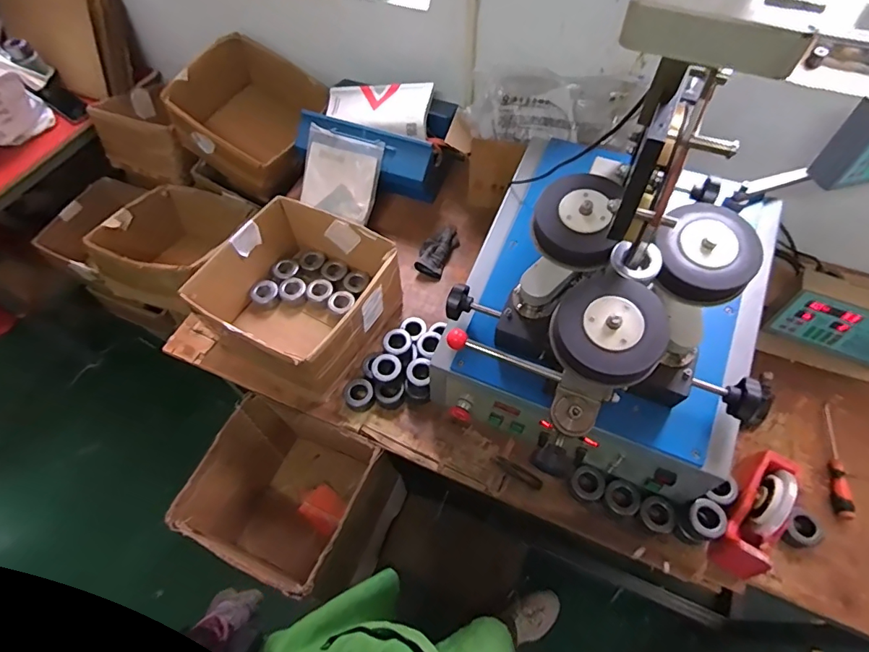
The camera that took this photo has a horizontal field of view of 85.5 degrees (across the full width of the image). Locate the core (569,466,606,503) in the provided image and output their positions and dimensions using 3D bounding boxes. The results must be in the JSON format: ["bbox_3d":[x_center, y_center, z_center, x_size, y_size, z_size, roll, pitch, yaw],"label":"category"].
[{"bbox_3d":[0.281,0.292,0.863,0.057,0.024,0.058,-1,59,1],"label":"core"}]

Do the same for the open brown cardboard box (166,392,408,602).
[{"bbox_3d":[-0.303,0.376,1.026,0.326,0.319,0.287,20,62,13],"label":"open brown cardboard box"}]

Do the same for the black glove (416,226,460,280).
[{"bbox_3d":[0.009,-0.194,1.169,0.079,0.036,0.163,21,62,14],"label":"black glove"}]

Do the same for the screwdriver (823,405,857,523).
[{"bbox_3d":[0.754,0.247,0.875,0.029,0.023,0.220,16,61,11],"label":"screwdriver"}]

